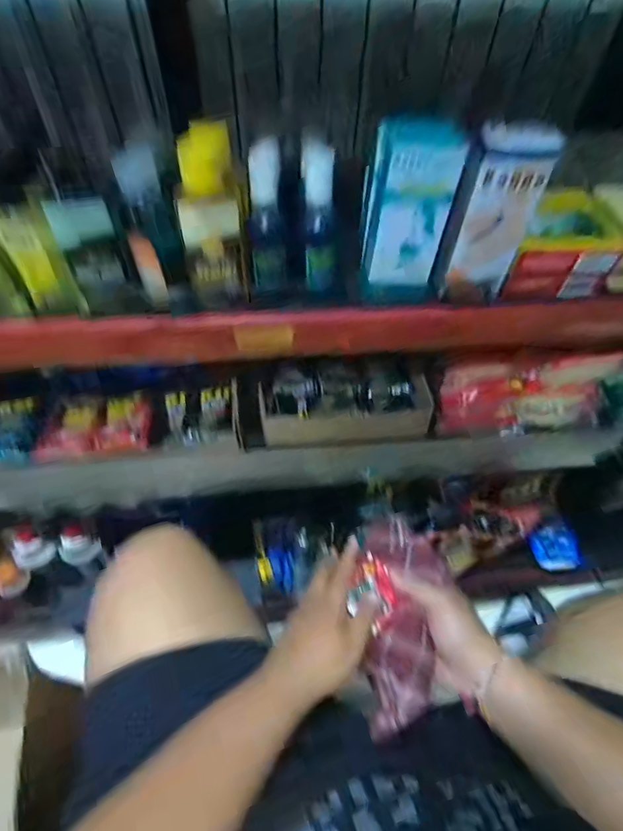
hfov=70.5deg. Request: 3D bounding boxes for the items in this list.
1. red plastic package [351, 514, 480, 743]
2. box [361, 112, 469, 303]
[{"bbox_3d":[0.097,0.205,0.455,0.092,0.050,0.206,5,58,2],"label":"red plastic package"},{"bbox_3d":[0.071,-0.151,0.333,0.059,0.120,0.041,0,53,-1],"label":"box"}]

